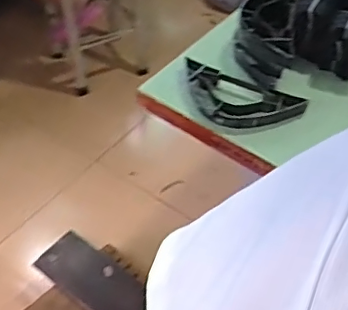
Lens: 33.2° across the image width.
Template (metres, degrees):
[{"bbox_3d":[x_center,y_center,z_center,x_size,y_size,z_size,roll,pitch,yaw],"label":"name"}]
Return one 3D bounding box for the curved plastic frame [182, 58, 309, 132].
[{"bbox_3d":[0.124,-0.112,1.193,0.272,0.055,0.132,21,54,14],"label":"curved plastic frame"}]

